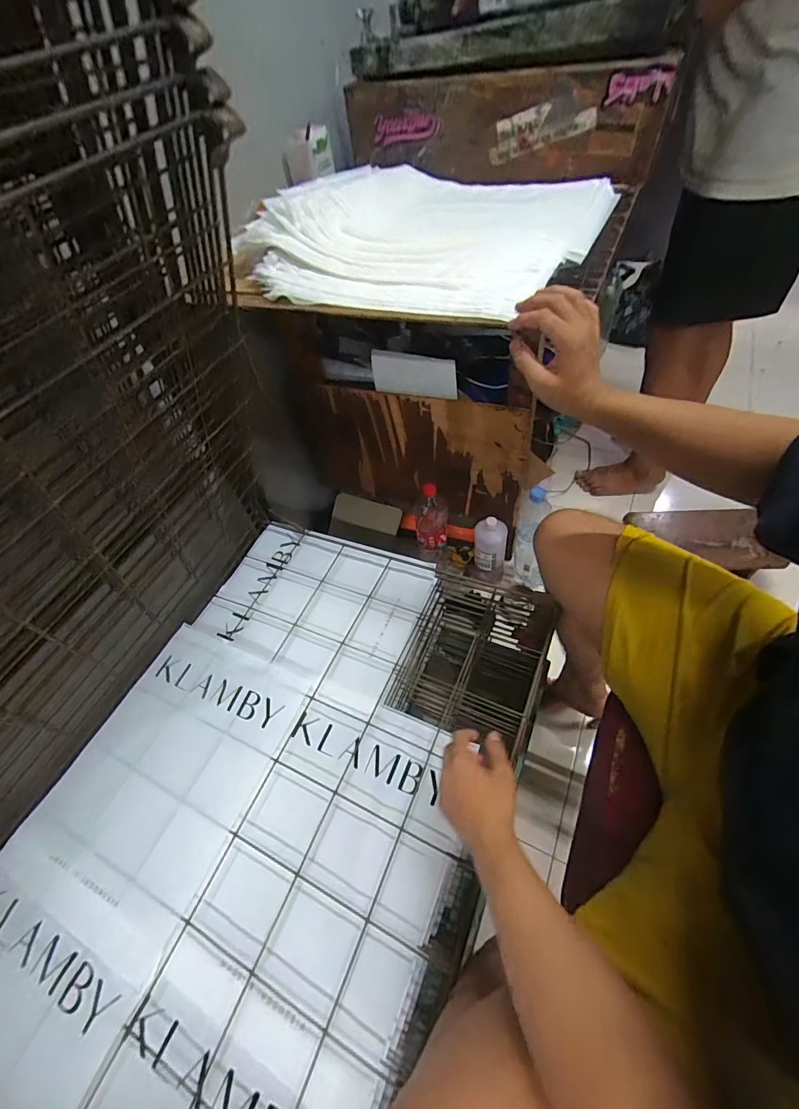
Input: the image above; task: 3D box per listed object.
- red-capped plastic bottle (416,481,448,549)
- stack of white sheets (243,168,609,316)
[{"bbox_3d":[0.080,-0.090,1.082,0.085,0.164,0.072,-3,53,8],"label":"red-capped plastic bottle"},{"bbox_3d":[0.050,-0.535,0.692,0.481,0.092,0.449,18,56,18],"label":"stack of white sheets"}]

